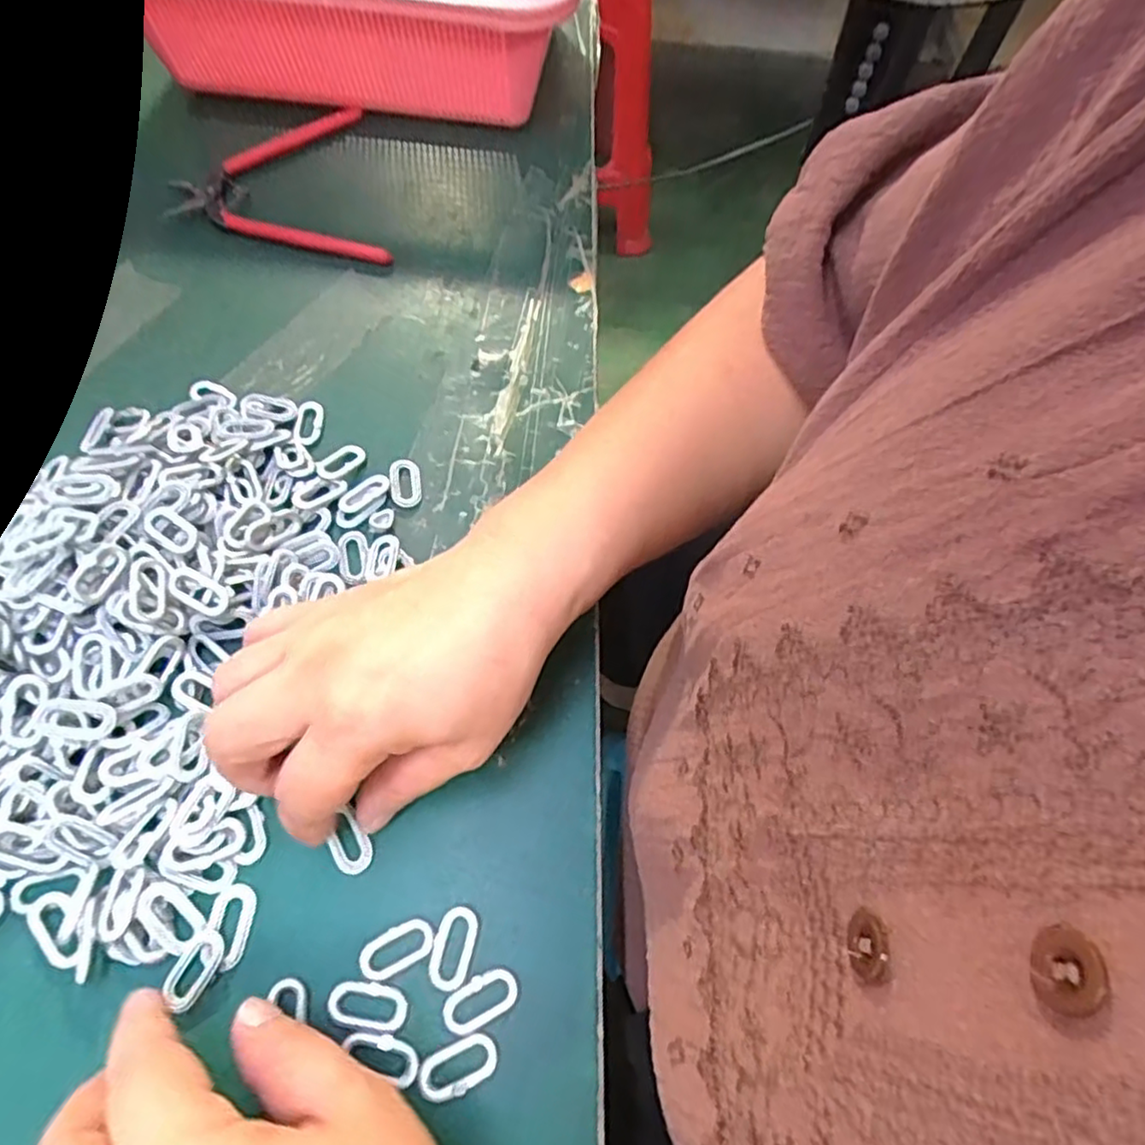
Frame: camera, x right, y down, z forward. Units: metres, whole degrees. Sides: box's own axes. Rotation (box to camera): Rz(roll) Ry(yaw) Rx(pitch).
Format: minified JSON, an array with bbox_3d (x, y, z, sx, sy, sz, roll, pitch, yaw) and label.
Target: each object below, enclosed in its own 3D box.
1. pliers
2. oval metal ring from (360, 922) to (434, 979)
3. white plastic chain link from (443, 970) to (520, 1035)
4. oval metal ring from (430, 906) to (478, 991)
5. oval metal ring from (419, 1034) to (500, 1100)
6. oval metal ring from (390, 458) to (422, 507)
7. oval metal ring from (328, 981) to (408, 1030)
[{"bbox_3d":[-0.181,-0.232,0.418,0.117,0.011,0.138,-14,65,-10],"label":"pliers"},{"bbox_3d":[-0.062,0.134,0.242,0.027,0.004,0.013,-25,67,-15],"label":"oval metal ring"},{"bbox_3d":[-0.032,0.148,0.236,0.026,0.004,0.014,-21,66,-14],"label":"white plastic chain link"},{"bbox_3d":[-0.043,0.134,0.244,0.014,0.004,0.026,12,63,2],"label":"oval metal ring"},{"bbox_3d":[-0.038,0.165,0.227,0.026,0.004,0.014,-23,67,-14],"label":"oval metal ring"},{"bbox_3d":[-0.081,-0.044,0.333,0.014,0.005,0.027,-8,64,-8],"label":"oval metal ring"},{"bbox_3d":[-0.070,0.148,0.234,0.027,0.004,0.013,7,63,0],"label":"oval metal ring"}]

